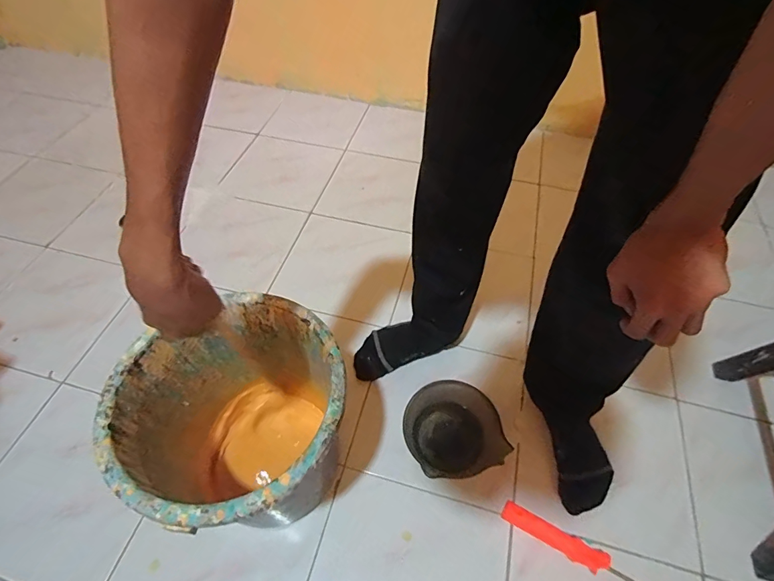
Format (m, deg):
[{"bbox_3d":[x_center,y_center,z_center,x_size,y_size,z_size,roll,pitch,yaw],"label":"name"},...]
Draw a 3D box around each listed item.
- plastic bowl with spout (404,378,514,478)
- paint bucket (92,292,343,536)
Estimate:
[{"bbox_3d":[0.116,0.257,0.754,0.166,0.094,0.160,1,55,-1],"label":"plastic bowl with spout"},{"bbox_3d":[-0.199,0.215,0.625,0.273,0.326,0.271,1,55,-1],"label":"paint bucket"}]

